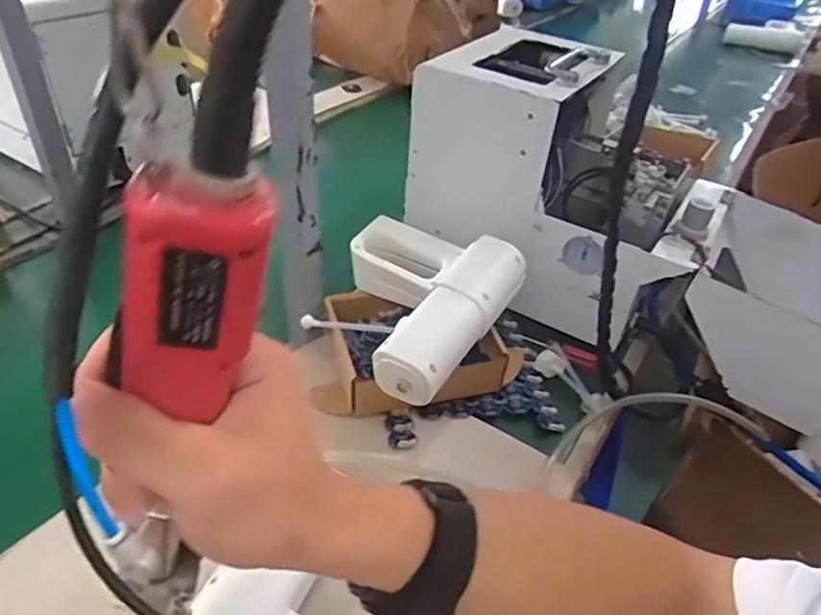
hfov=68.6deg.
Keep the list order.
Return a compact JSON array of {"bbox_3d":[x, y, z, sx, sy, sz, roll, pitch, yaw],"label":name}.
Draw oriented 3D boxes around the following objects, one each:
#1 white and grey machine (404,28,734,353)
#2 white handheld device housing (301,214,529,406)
[{"bbox_3d":[0.187,-0.146,0.727,0.331,0.266,0.225,23,42,20],"label":"white and grey machine"},{"bbox_3d":[-0.001,-0.008,0.613,0.176,0.061,0.204,21,42,18],"label":"white handheld device housing"}]

